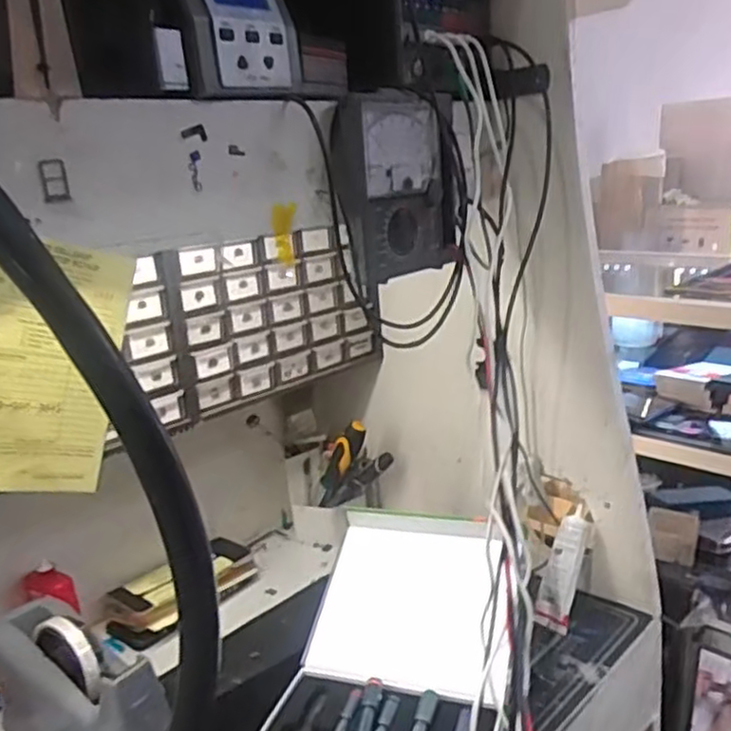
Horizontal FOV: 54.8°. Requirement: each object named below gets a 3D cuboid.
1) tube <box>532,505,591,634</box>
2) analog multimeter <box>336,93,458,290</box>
[{"bbox_3d":[0.209,0.212,0.735,0.035,0.123,0.029,10,-11,42],"label":"tube"},{"bbox_3d":[0.025,-0.152,0.601,0.033,0.140,0.123,12,25,43],"label":"analog multimeter"}]

